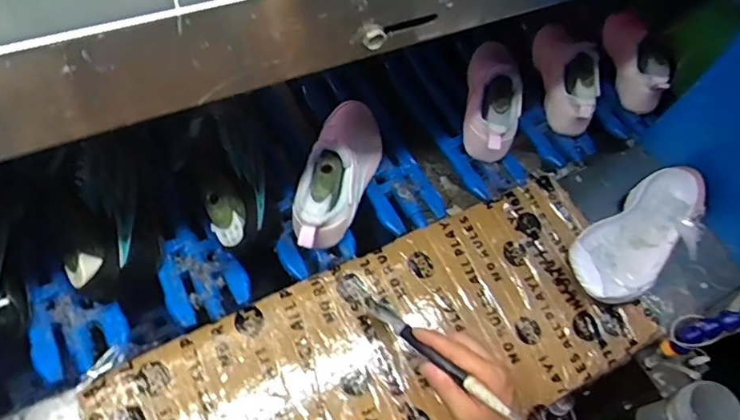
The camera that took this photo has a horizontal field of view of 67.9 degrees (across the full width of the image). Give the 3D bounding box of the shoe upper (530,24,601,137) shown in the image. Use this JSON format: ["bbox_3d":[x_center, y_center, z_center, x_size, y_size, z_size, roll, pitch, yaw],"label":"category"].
[{"bbox_3d":[0.307,-0.215,0.847,0.072,0.077,0.216,4,53,-1],"label":"shoe upper"}]

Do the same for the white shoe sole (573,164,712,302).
[{"bbox_3d":[0.349,0.026,0.704,0.257,0.050,0.090,-36,63,-27],"label":"white shoe sole"}]

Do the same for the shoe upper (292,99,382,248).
[{"bbox_3d":[-0.035,-0.061,0.682,0.076,0.086,0.243,11,53,4],"label":"shoe upper"}]

